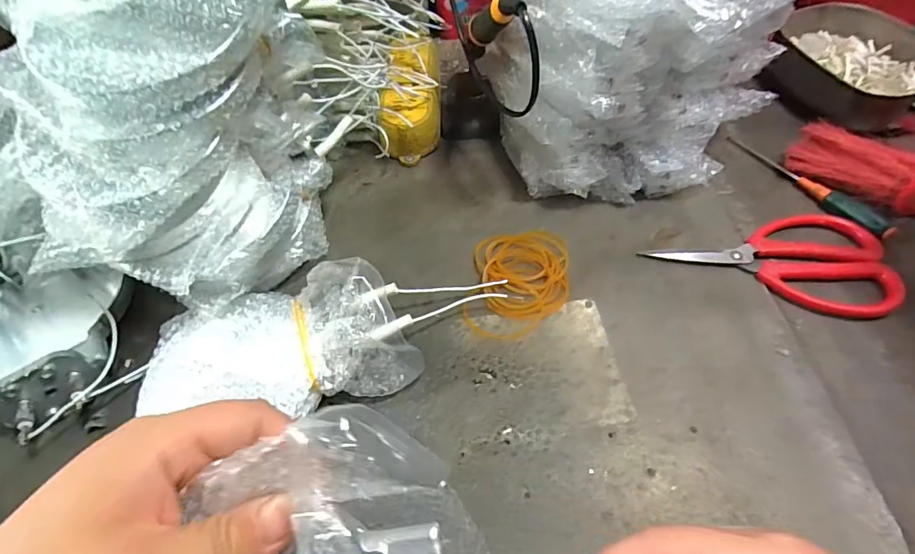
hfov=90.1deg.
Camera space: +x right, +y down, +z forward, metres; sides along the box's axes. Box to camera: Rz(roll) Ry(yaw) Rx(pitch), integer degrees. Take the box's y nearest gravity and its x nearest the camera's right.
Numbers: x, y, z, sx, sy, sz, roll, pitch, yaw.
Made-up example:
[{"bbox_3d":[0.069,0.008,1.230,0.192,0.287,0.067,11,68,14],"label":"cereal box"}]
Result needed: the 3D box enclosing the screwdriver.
[{"bbox_3d":[0.289,-0.082,0.383,0.019,0.013,0.150,-26,56,-14],"label":"screwdriver"}]

